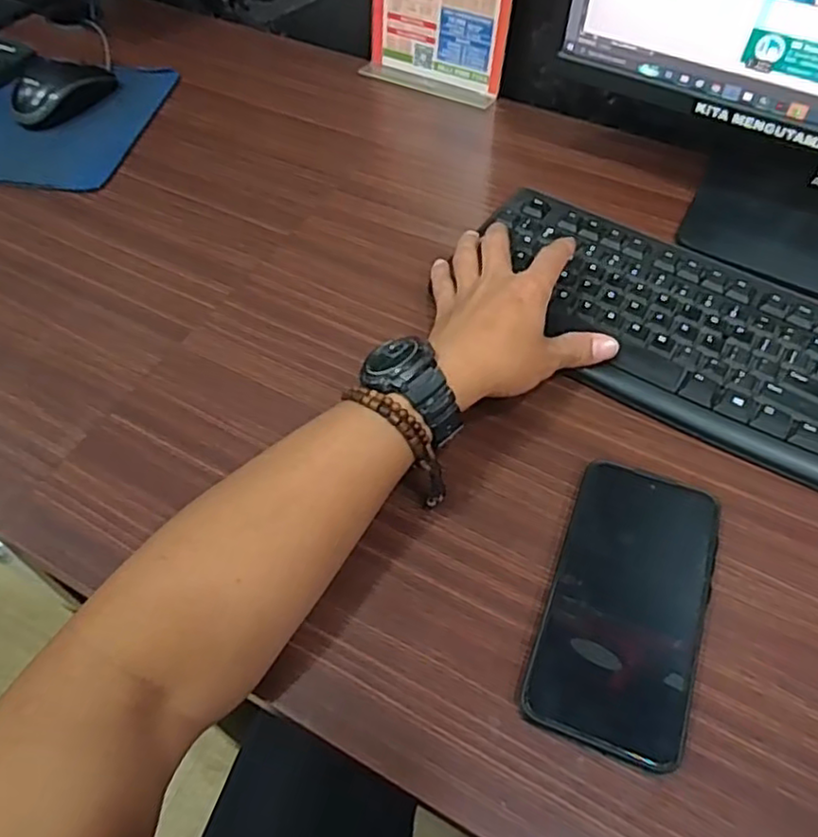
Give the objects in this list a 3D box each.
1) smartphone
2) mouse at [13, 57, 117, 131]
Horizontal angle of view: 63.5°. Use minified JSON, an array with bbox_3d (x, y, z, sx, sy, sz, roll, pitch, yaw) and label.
[{"bbox_3d":[0.121,0.100,0.367,0.079,0.015,0.159,18,57,13],"label":"smartphone"},{"bbox_3d":[-0.340,-0.324,0.650,0.107,0.036,0.051,-36,62,-22],"label":"mouse"}]

